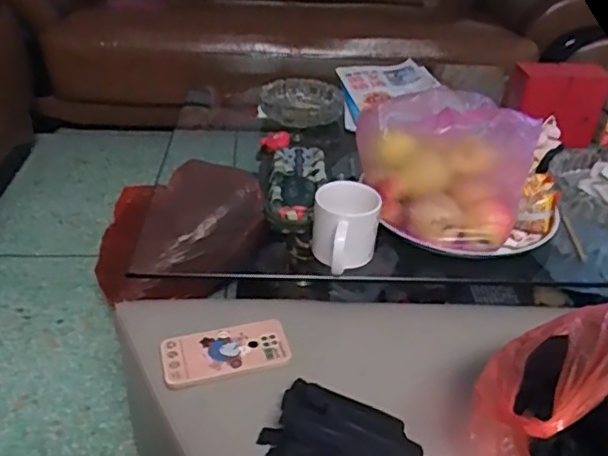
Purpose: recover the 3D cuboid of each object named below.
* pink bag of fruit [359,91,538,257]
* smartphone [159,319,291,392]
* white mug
[{"bbox_3d":[0.213,-0.101,0.870,0.218,0.166,0.226,14,36,16],"label":"pink bag of fruit"},{"bbox_3d":[-0.096,0.151,0.720,0.149,0.009,0.076,-8,36,-16],"label":"smartphone"},{"bbox_3d":[0.055,0.005,0.797,0.088,0.094,0.103,6,34,4],"label":"white mug"}]

